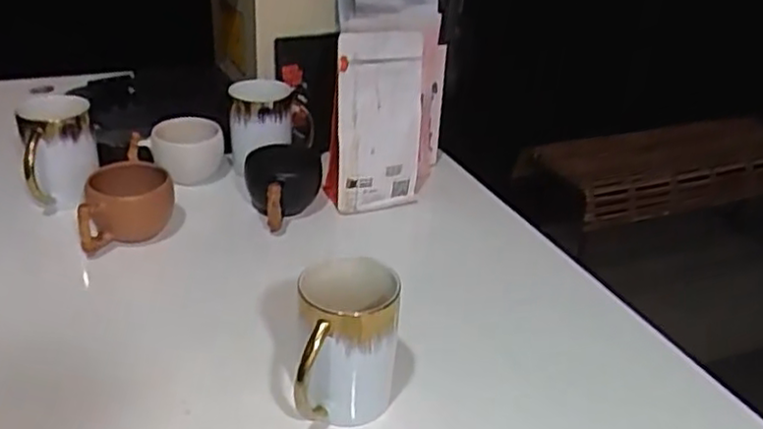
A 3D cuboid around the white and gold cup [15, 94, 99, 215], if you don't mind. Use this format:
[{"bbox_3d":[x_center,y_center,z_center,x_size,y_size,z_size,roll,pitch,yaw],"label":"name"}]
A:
[{"bbox_3d":[-0.344,-0.066,0.749,0.069,0.102,0.081,-8,33,-19],"label":"white and gold cup"}]

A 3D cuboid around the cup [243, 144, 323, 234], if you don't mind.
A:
[{"bbox_3d":[-0.106,-0.025,0.763,0.084,0.070,0.106,-2,31,-10],"label":"cup"}]

